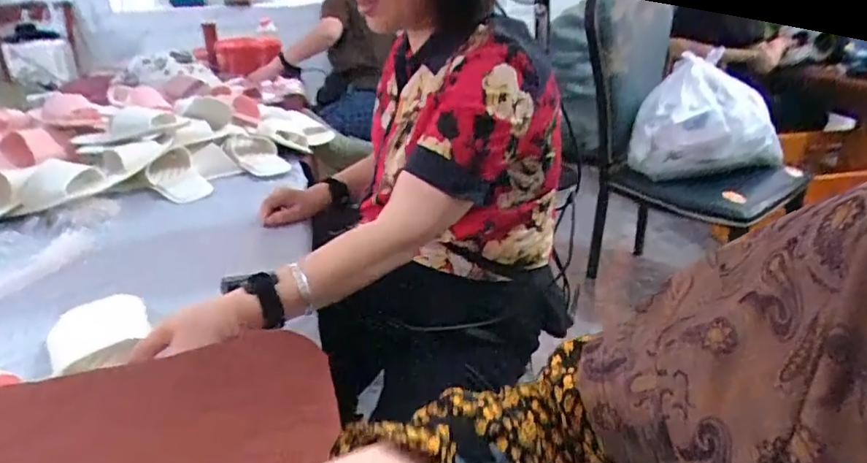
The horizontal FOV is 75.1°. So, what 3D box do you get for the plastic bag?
[{"bbox_3d":[0.799,-0.341,1.630,0.421,0.307,0.172,-6,23,-9],"label":"plastic bag"}]

